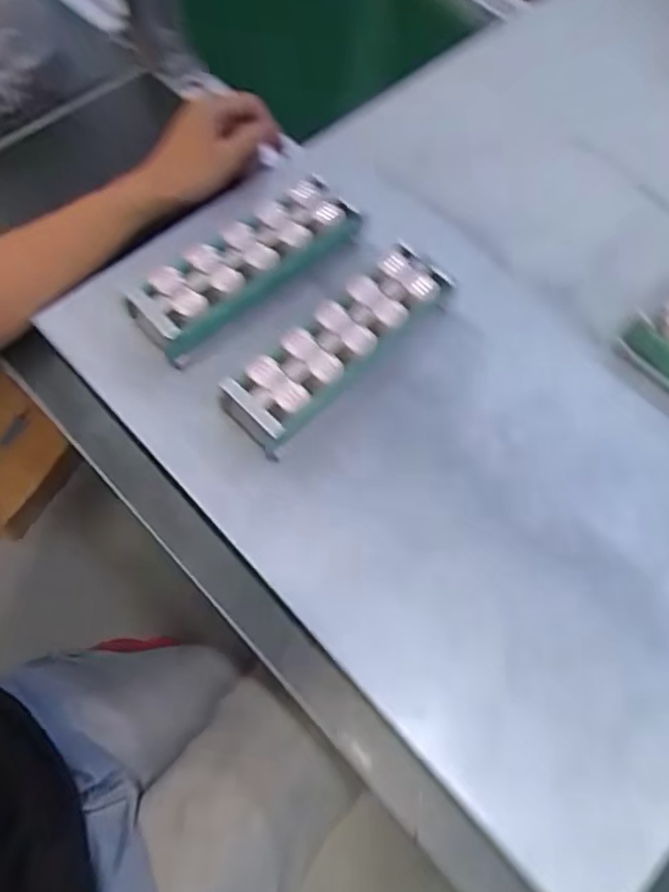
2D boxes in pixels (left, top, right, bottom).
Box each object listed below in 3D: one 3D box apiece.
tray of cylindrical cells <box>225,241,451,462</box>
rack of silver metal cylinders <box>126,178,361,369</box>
[{"bbox_3d":[0.005,-0.074,0.484,0.190,0.047,0.056,-42,75,-19],"label":"tray of cylindrical cells"},{"bbox_3d":[-0.066,-0.136,0.508,0.181,0.050,0.064,-39,74,-18],"label":"rack of silver metal cylinders"}]

